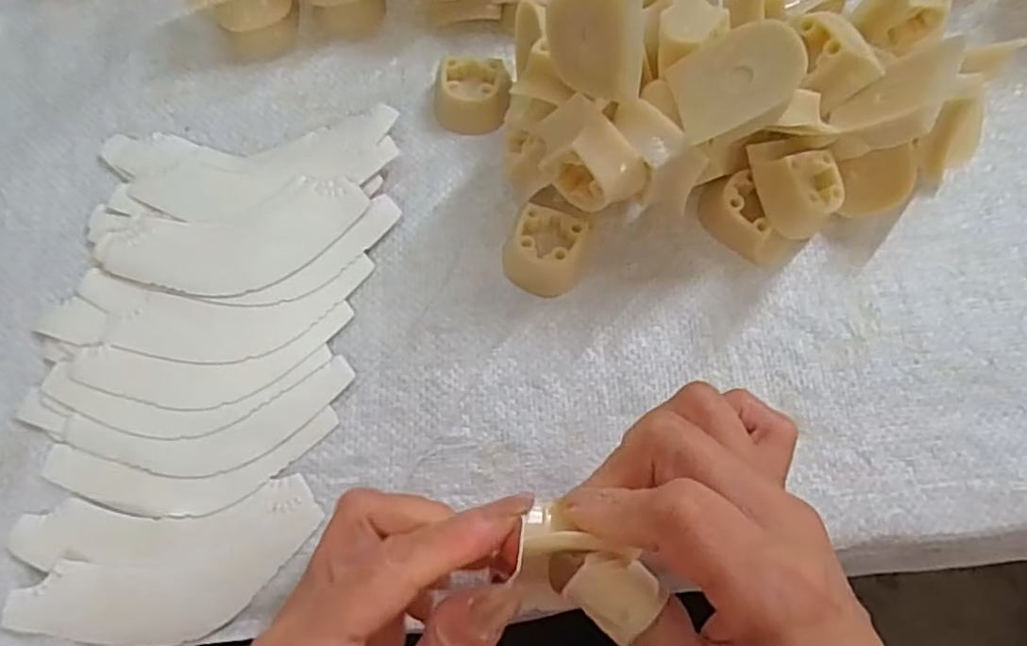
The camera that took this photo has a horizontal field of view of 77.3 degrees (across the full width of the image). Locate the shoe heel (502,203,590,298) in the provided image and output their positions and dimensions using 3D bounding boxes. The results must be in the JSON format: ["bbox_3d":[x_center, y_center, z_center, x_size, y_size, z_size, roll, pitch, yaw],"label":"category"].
[{"bbox_3d":[0.015,-0.033,0.297,0.033,0.017,0.039,22,72,8],"label":"shoe heel"}]

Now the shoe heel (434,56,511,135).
[{"bbox_3d":[-0.021,-0.115,0.325,0.038,0.017,0.035,1,71,0],"label":"shoe heel"}]

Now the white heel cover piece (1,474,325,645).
[{"bbox_3d":[-0.138,0.097,0.256,0.115,0.009,0.056,-5,72,-5],"label":"white heel cover piece"}]

